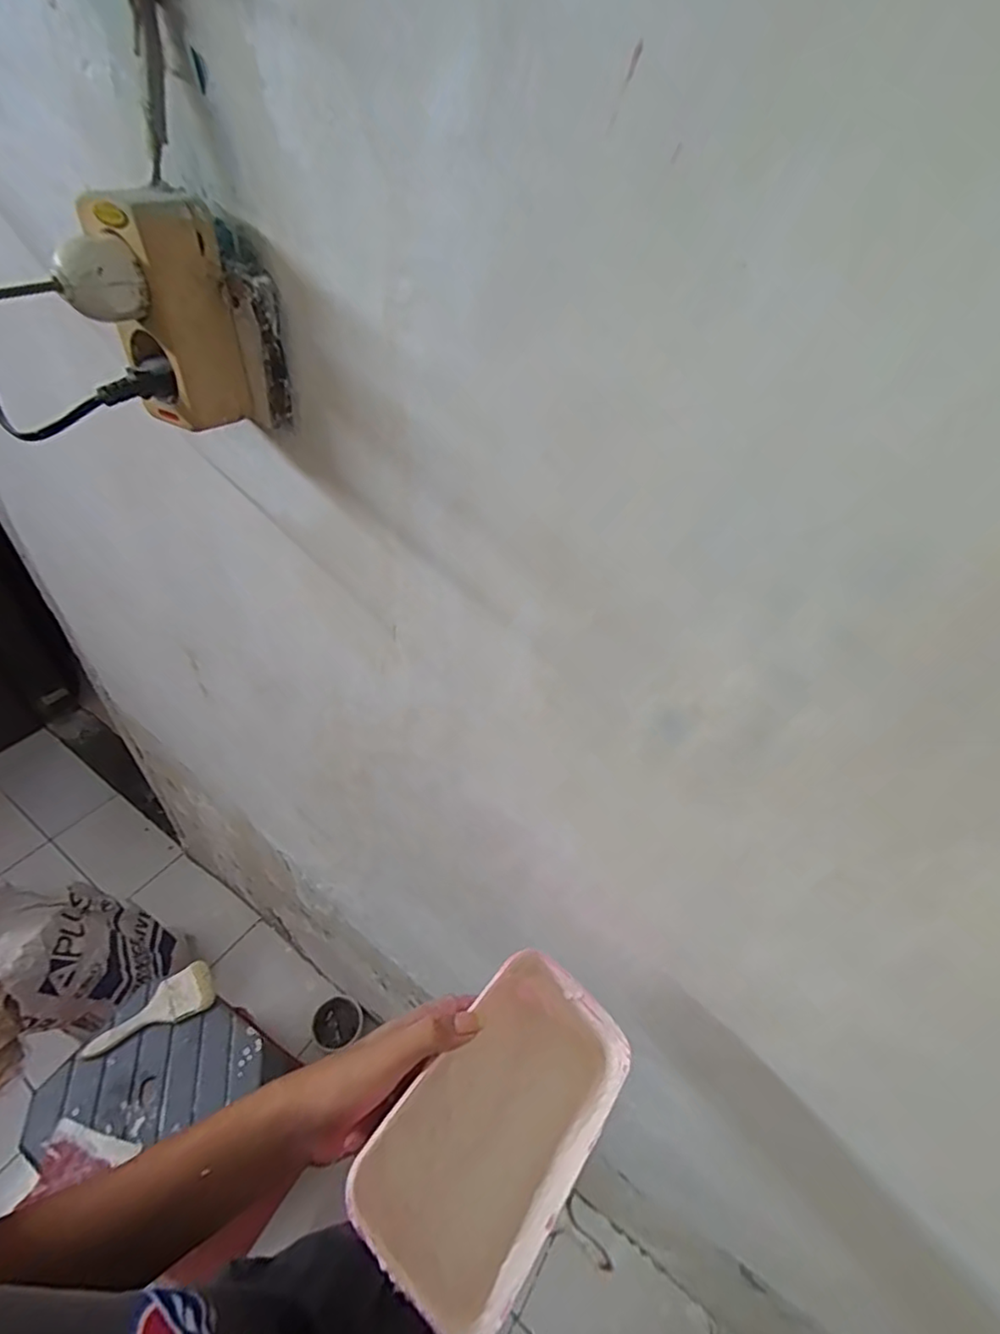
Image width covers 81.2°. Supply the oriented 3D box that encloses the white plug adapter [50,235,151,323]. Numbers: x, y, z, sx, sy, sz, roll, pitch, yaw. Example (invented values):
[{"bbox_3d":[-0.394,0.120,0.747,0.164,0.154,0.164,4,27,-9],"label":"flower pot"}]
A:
[{"bbox_3d":[-0.201,-0.195,0.296,0.038,0.035,0.022,-16,48,-23],"label":"white plug adapter"}]

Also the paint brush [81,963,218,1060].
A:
[{"bbox_3d":[-0.529,0.530,0.886,0.175,0.012,0.066,-27,78,-27],"label":"paint brush"}]

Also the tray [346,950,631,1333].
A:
[{"bbox_3d":[-0.004,0.305,0.391,0.114,0.076,0.184,31,48,23],"label":"tray"}]

